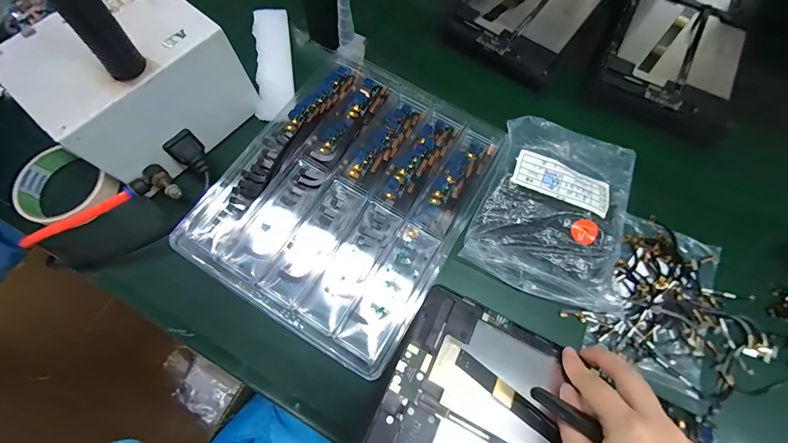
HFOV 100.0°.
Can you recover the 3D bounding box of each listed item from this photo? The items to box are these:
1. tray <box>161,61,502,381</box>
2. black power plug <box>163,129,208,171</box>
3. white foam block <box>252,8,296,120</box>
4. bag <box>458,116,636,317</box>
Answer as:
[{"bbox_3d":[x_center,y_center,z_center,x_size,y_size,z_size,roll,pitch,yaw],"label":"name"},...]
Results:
[{"bbox_3d":[-0.040,-0.033,0.323,0.219,0.019,0.271,29,71,9],"label":"tray"},{"bbox_3d":[-0.196,-0.066,0.319,0.046,0.015,0.029,40,73,12],"label":"black power plug"},{"bbox_3d":[-0.140,-0.185,0.386,0.039,0.023,0.143,-6,70,-5],"label":"white foam block"},{"bbox_3d":[0.160,-0.016,0.324,0.140,0.029,0.174,21,70,5],"label":"bag"}]

